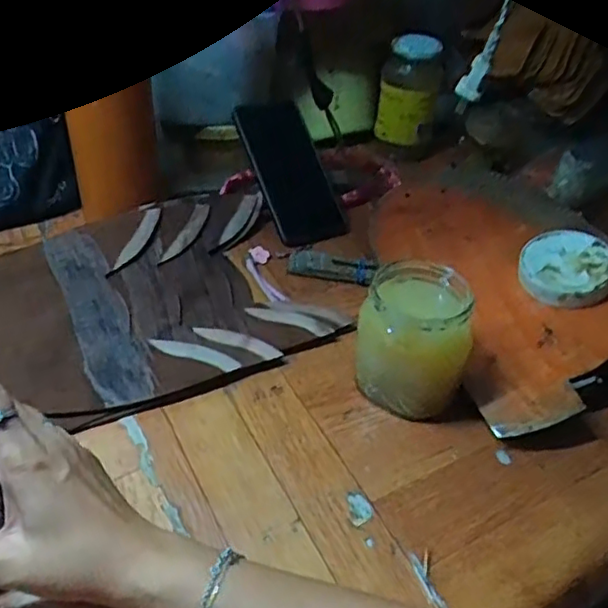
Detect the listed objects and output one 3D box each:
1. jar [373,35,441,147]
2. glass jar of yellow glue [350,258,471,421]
[{"bbox_3d":[0.125,-0.259,0.756,0.062,0.121,0.067,4,43,-4],"label":"jar"},{"bbox_3d":[0.084,0.029,0.475,0.084,0.099,0.076,27,46,20],"label":"glass jar of yellow glue"}]

